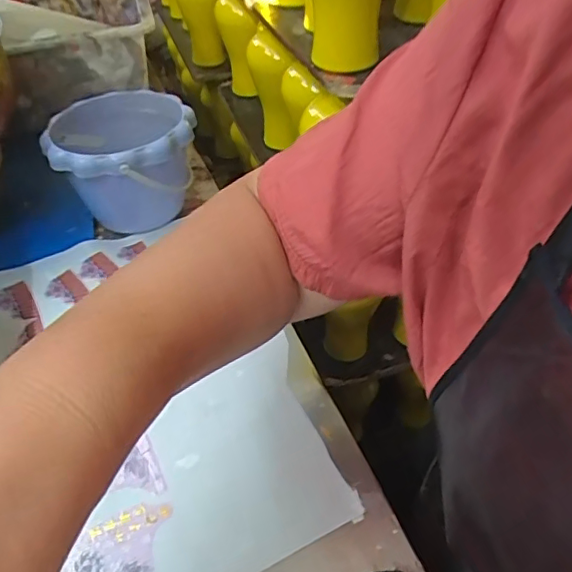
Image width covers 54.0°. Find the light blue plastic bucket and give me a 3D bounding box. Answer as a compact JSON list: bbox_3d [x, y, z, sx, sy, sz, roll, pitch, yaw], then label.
[{"bbox_3d":[-0.179,-0.136,0.651,0.154,0.116,0.160,-1,41,1],"label":"light blue plastic bucket"}]

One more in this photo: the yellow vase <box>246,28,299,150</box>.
[{"bbox_3d":[-0.019,-0.302,0.899,0.078,0.175,0.080,4,42,6],"label":"yellow vase"}]

